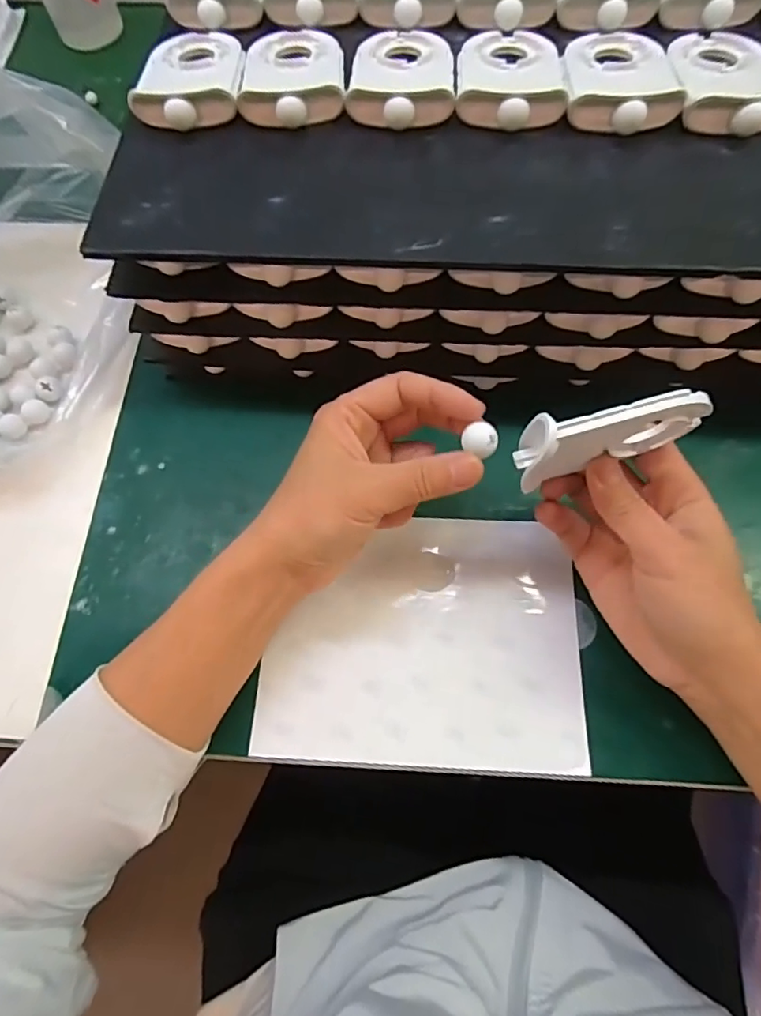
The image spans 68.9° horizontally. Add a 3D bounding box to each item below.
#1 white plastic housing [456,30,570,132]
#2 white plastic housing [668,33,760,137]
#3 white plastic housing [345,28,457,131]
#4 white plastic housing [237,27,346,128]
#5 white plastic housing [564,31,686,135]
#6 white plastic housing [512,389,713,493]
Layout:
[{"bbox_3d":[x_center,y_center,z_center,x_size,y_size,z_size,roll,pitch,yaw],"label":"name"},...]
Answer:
[{"bbox_3d":[0.072,-0.241,0.307,0.056,0.016,0.083,3,68,4],"label":"white plastic housing"},{"bbox_3d":[0.189,-0.235,0.300,0.059,0.017,0.084,5,68,5],"label":"white plastic housing"},{"bbox_3d":[0.013,-0.245,0.311,0.057,0.016,0.084,4,68,4],"label":"white plastic housing"},{"bbox_3d":[-0.051,-0.250,0.317,0.057,0.017,0.085,-5,68,1],"label":"white plastic housing"},{"bbox_3d":[0.131,-0.236,0.301,0.058,0.017,0.079,7,68,5],"label":"white plastic housing"},{"bbox_3d":[0.097,-0.031,0.245,0.091,0.053,0.016,-19,68,-5],"label":"white plastic housing"}]

